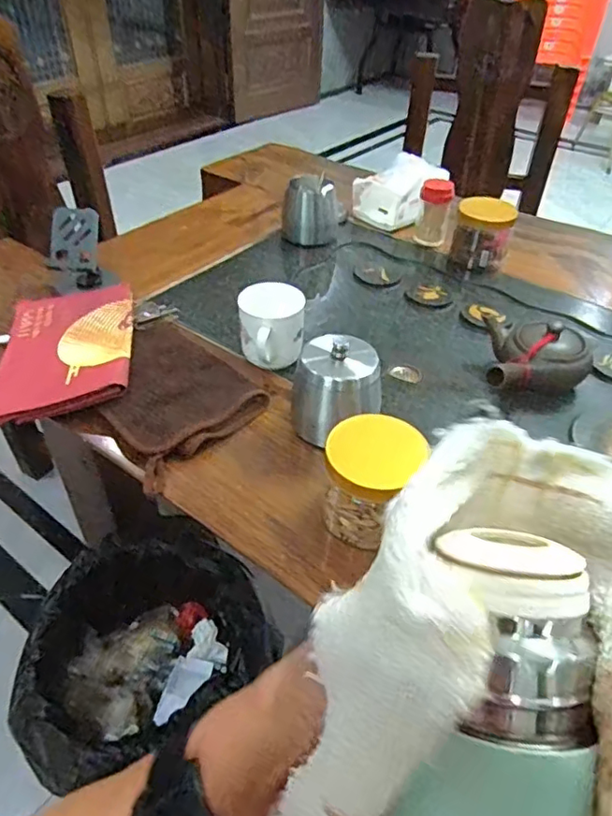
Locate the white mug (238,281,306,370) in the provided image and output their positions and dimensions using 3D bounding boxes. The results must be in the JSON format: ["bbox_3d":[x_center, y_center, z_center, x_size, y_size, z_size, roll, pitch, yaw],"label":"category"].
[{"bbox_3d":[-0.038,-0.087,0.651,0.070,0.076,0.080,-2,43,-5],"label":"white mug"}]

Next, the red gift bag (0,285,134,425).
[{"bbox_3d":[-0.269,-0.074,0.654,0.142,0.029,0.216,-5,43,-8],"label":"red gift bag"}]

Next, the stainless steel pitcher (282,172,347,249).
[{"bbox_3d":[0.013,-0.317,0.912,0.097,0.079,0.084,4,42,2],"label":"stainless steel pitcher"}]

